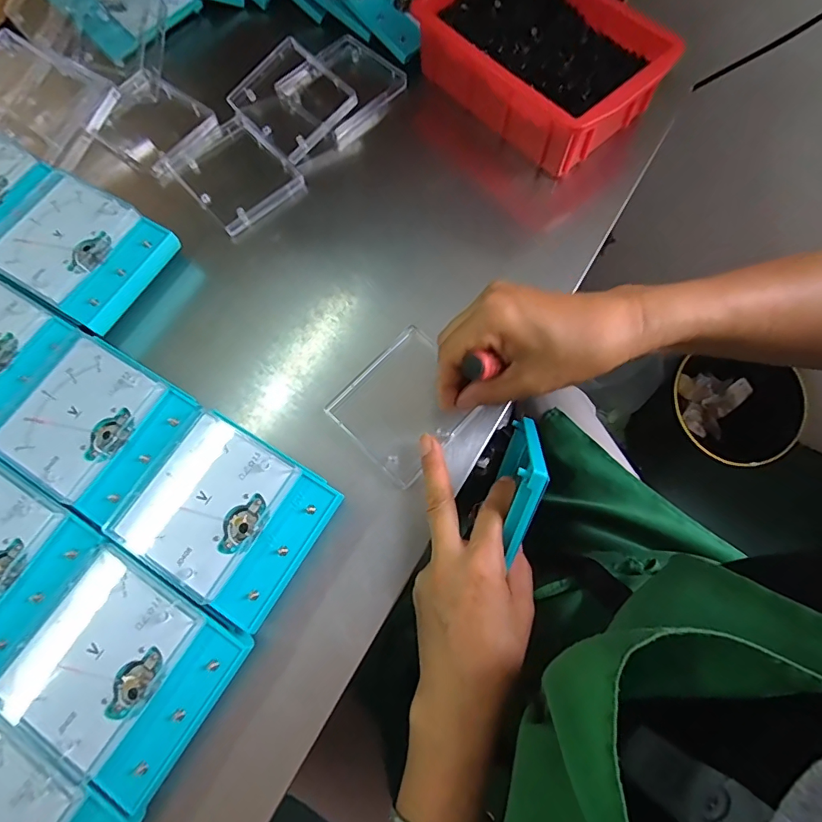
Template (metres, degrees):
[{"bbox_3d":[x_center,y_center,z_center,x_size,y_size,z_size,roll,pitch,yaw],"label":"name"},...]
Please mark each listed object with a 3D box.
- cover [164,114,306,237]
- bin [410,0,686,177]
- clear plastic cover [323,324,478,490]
[{"bbox_3d":[-0.161,-0.217,0.427,0.086,0.013,0.108,-39,76,-12],"label":"cover"},{"bbox_3d":[0.107,-0.317,0.420,0.125,0.063,0.201,-41,76,-12],"label":"bin"},{"bbox_3d":[-0.005,-0.003,0.354,0.083,0.012,0.088,42,76,12],"label":"clear plastic cover"}]

